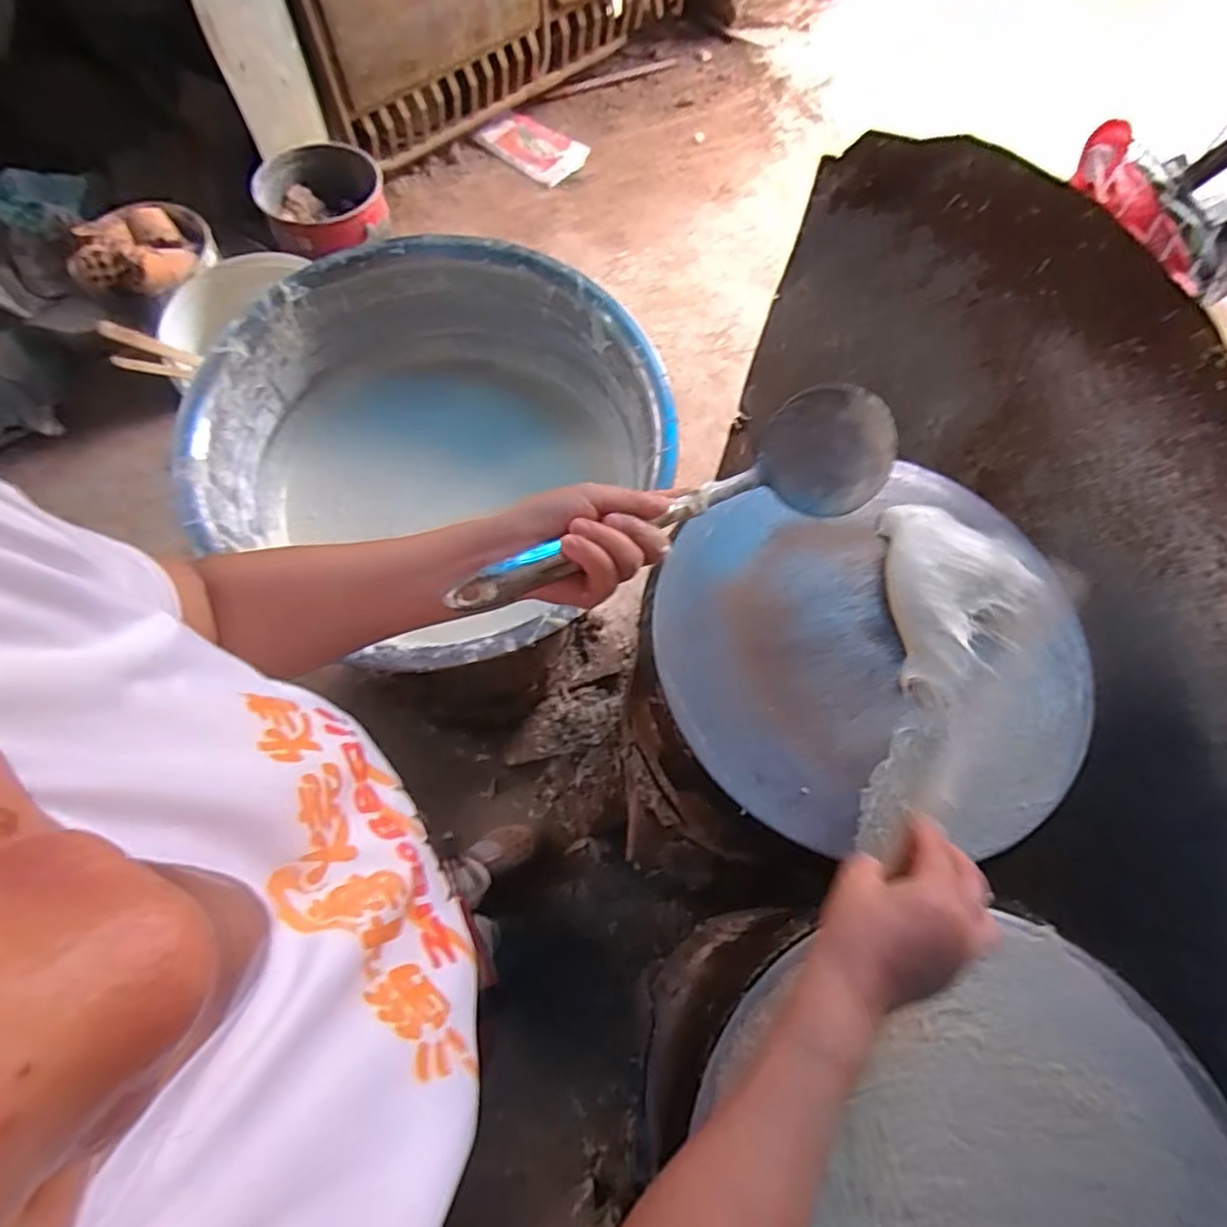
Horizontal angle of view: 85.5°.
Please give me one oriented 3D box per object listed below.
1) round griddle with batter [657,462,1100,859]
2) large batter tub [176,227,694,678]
[{"bbox_3d":[0.220,0.027,0.558,0.348,0.039,0.318,0,68,-1],"label":"round griddle with batter"},{"bbox_3d":[-0.210,-0.202,0.858,0.533,0.211,0.494,0,68,-1],"label":"large batter tub"}]

